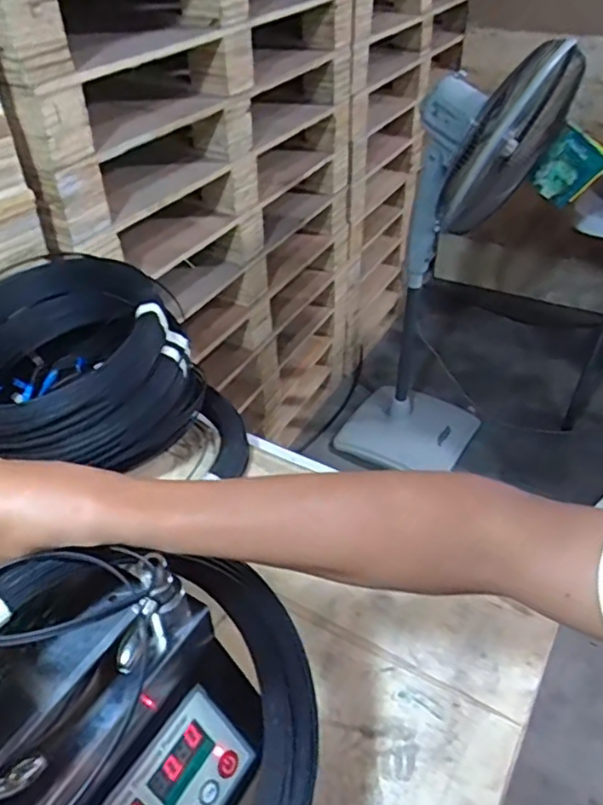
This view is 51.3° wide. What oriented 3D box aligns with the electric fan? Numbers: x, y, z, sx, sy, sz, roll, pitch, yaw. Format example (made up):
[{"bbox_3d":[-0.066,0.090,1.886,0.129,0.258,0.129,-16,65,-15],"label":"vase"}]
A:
[{"bbox_3d":[0.368,-0.322,1.694,0.445,1.138,0.414,14,43,17],"label":"electric fan"}]

